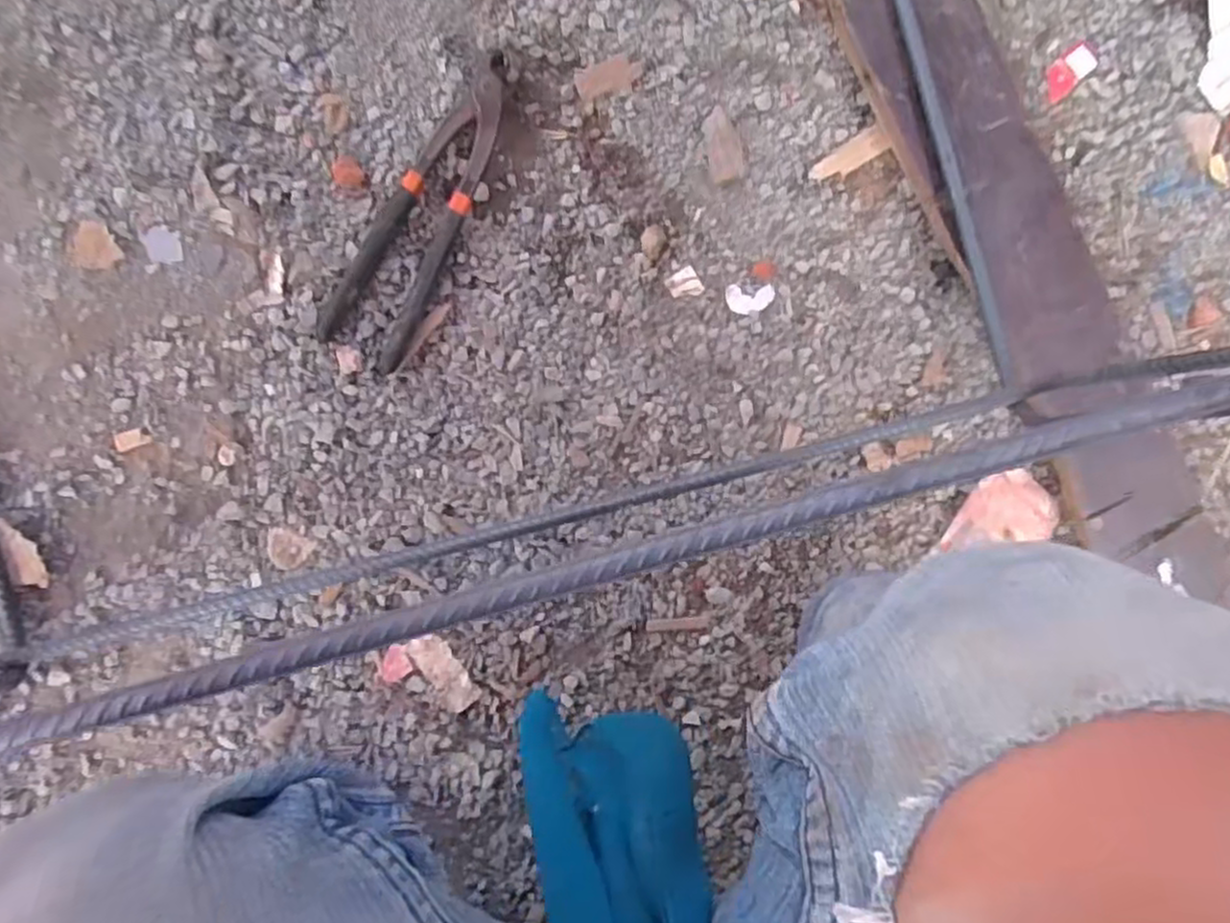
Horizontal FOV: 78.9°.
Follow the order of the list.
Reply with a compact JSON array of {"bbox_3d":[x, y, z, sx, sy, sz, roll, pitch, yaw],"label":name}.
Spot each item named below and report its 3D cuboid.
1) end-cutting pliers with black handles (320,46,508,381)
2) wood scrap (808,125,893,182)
[{"bbox_3d":[-0.125,-0.170,0.493,0.056,0.013,0.217,26,91,-6],"label":"end-cutting pliers with black handles"},{"bbox_3d":[0.167,-0.216,0.531,0.057,0.009,0.019,-33,95,-2],"label":"wood scrap"}]

